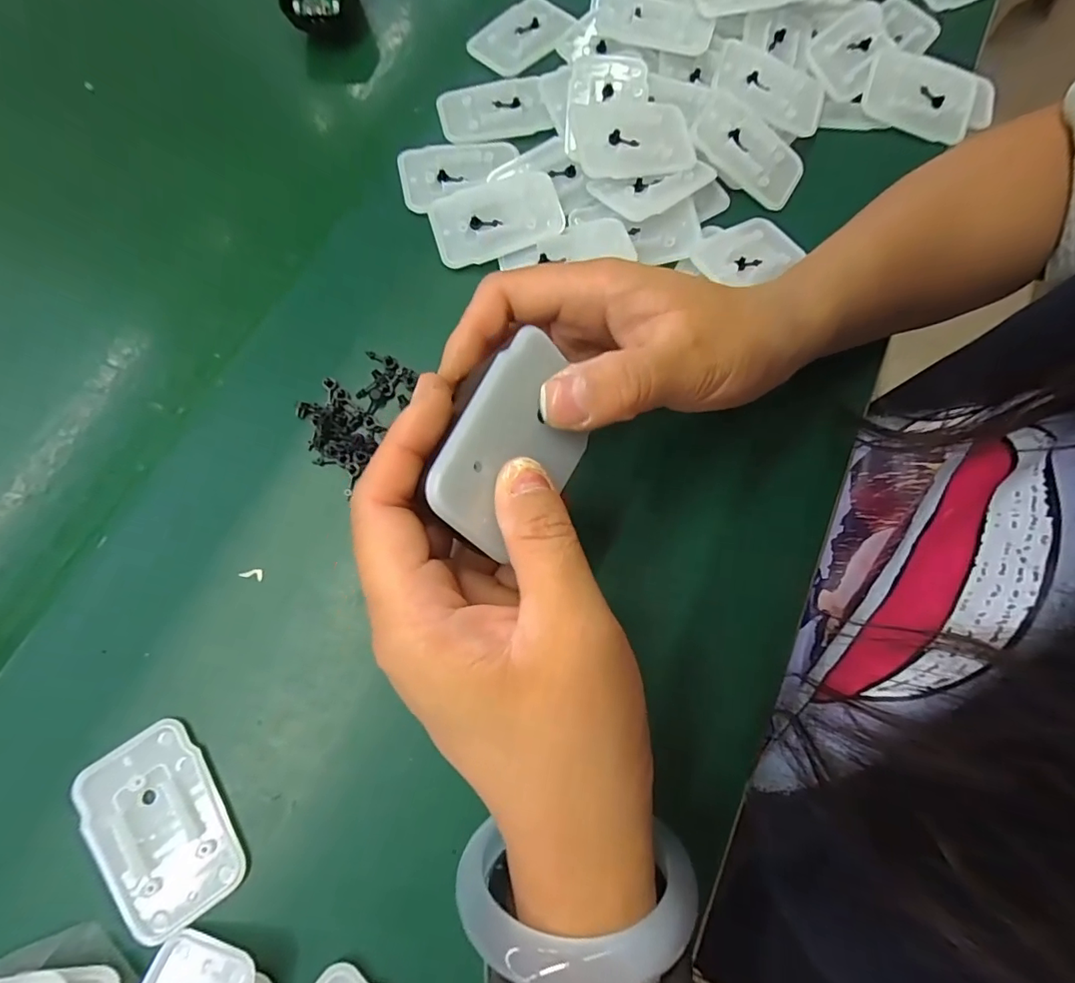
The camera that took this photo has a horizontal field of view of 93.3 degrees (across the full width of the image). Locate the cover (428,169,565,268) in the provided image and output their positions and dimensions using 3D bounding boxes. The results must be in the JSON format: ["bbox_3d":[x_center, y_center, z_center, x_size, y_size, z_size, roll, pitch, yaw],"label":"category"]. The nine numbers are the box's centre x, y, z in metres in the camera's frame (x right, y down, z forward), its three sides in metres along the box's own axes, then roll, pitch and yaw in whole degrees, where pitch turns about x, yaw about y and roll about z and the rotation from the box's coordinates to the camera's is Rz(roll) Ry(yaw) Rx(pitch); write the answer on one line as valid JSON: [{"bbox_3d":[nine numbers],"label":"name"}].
[{"bbox_3d":[-0.022,-0.149,0.274,0.068,0.005,0.045,-19,74,-4],"label":"cover"}]

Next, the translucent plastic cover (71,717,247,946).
[{"bbox_3d":[-0.143,0.128,0.193,0.043,0.007,0.069,-33,75,-8],"label":"translucent plastic cover"}]

